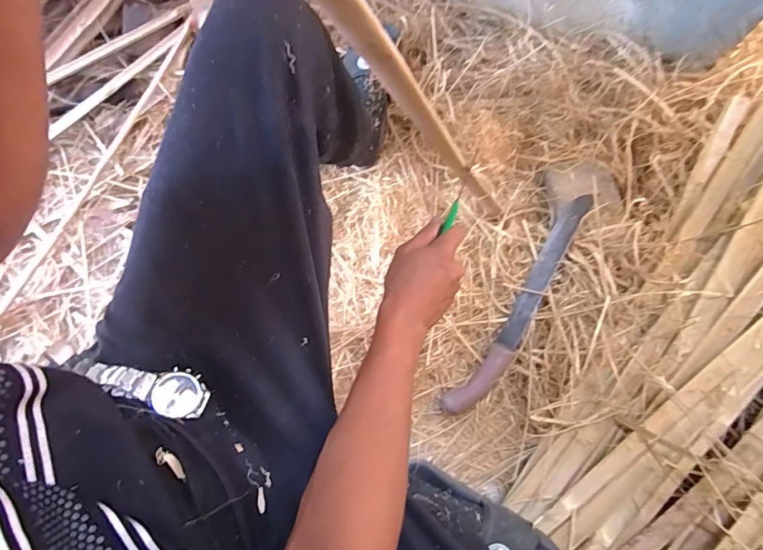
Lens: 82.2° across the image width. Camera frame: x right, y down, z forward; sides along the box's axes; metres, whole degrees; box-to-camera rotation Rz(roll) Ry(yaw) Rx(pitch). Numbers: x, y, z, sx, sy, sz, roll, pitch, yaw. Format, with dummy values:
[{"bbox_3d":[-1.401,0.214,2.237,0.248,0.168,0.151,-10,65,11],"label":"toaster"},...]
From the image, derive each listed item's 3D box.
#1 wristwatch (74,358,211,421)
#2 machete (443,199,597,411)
[{"bbox_3d":[-0.197,0.086,0.361,0.107,0.019,0.036,21,77,4],"label":"wristwatch"},{"bbox_3d":[0.223,0.043,0.685,0.061,0.043,0.408,35,78,7],"label":"machete"}]

